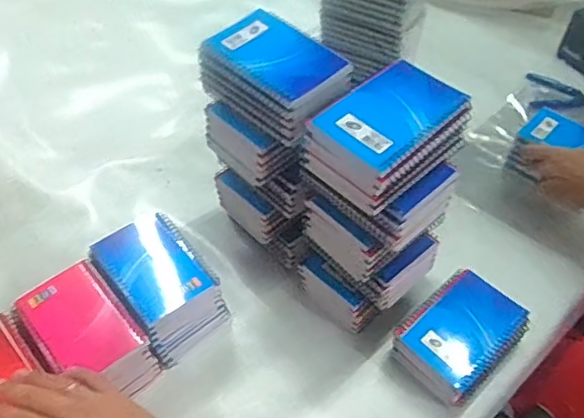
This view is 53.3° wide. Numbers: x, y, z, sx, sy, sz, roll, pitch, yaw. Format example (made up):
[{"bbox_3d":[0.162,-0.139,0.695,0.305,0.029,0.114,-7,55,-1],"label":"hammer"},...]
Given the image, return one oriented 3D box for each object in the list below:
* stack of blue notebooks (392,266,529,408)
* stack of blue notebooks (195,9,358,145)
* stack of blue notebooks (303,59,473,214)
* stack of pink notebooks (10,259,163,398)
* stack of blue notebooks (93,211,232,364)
[{"bbox_3d":[0.185,0.144,0.650,0.132,0.063,0.099,-34,58,-26],"label":"stack of blue notebooks"},{"bbox_3d":[-0.017,-0.134,0.587,0.144,0.058,0.097,36,58,26],"label":"stack of blue notebooks"},{"bbox_3d":[0.090,-0.067,0.531,0.135,0.064,0.095,-31,57,-25],"label":"stack of blue notebooks"},{"bbox_3d":[-0.219,0.142,0.626,0.092,0.076,0.141,-34,57,-27],"label":"stack of pink notebooks"},{"bbox_3d":[-0.152,0.091,0.674,0.098,0.086,0.143,-32,57,-25],"label":"stack of blue notebooks"}]

